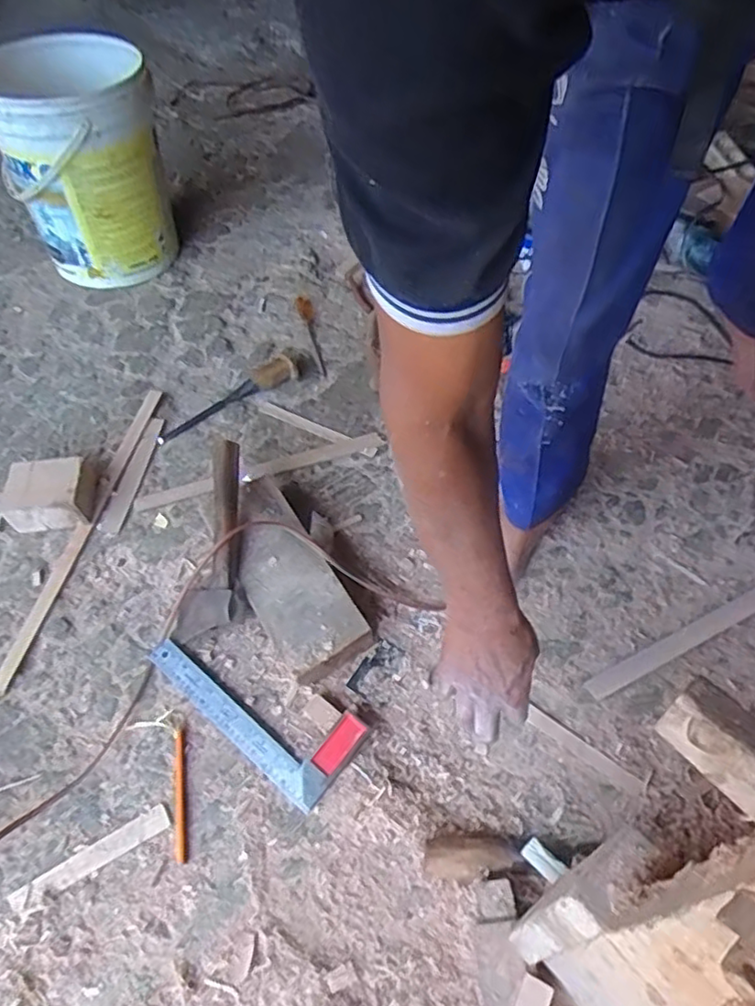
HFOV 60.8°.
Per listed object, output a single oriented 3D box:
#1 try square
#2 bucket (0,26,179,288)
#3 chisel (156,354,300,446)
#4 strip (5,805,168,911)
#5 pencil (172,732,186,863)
[{"bbox_3d":[-0.167,0.255,0.845,0.301,0.025,0.118,31,62,22],"label":"try square"},{"bbox_3d":[-0.590,-0.686,1.318,0.321,0.387,0.329,-18,57,-10],"label":"bucket"},{"bbox_3d":[-0.275,-0.197,1.154,0.279,0.044,0.060,-29,59,-16],"label":"chisel"},{"bbox_3d":[-0.334,0.414,0.751,0.180,0.008,0.027,-28,59,-16],"label":"strip"},{"bbox_3d":[-0.244,0.356,0.790,0.012,0.004,0.154,-11,56,-5],"label":"pencil"}]

